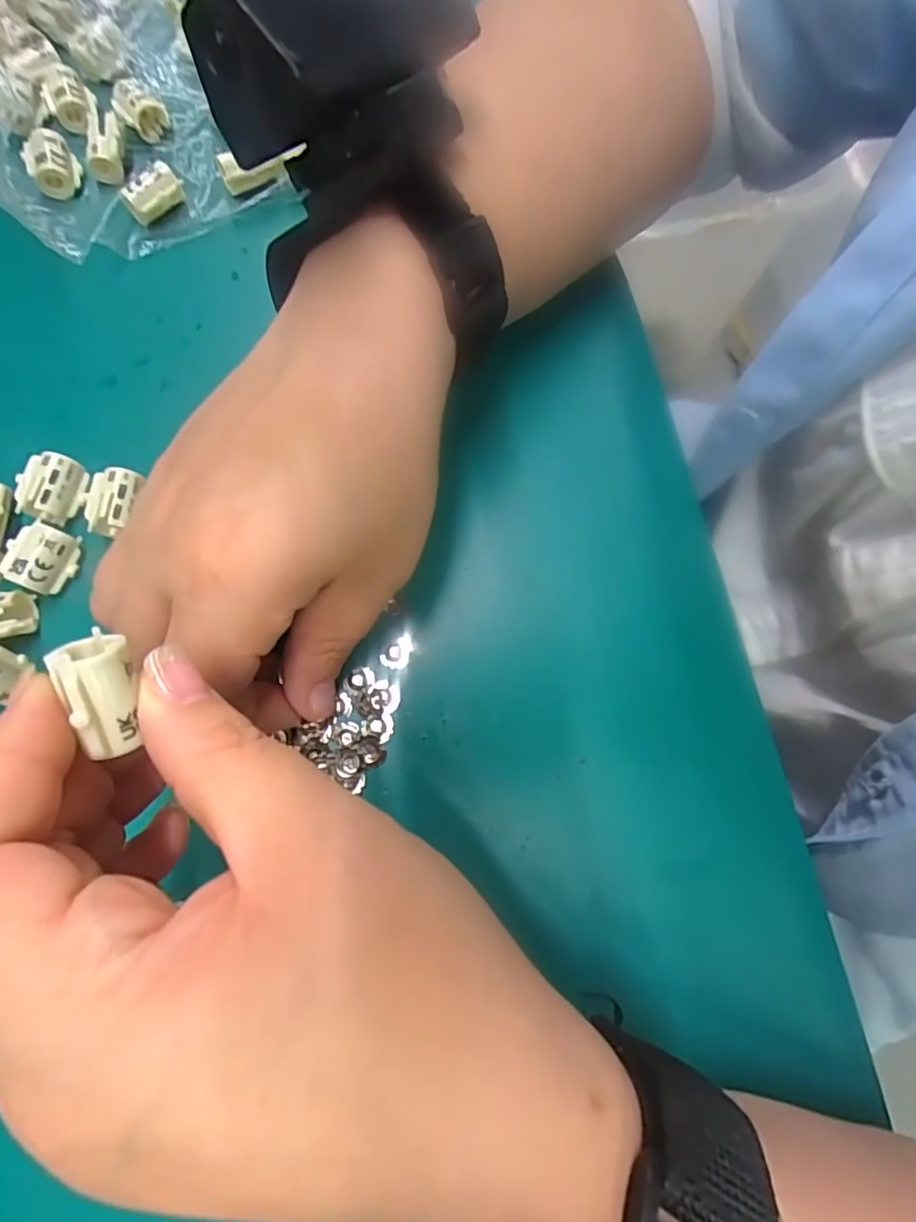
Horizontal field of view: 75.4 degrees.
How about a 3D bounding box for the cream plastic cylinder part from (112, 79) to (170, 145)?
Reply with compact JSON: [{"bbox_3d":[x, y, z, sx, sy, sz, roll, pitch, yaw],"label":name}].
[{"bbox_3d":[-0.135,-0.213,0.254,0.019,0.015,0.022,-25,75,-5],"label":"cream plastic cylinder part"}]

